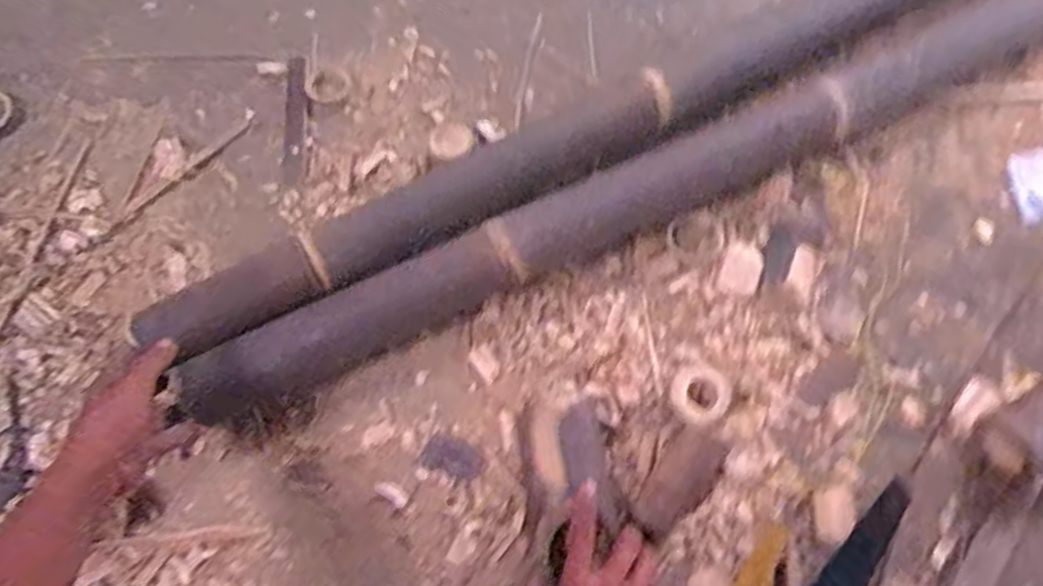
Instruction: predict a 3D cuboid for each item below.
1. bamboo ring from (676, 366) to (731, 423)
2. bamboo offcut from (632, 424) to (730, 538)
[{"bbox_3d":[0.178,0.103,0.739,0.054,0.035,0.056,0,71,-1],"label":"bamboo ring"},{"bbox_3d":[0.152,0.180,0.707,0.055,0.032,0.104,37,74,11],"label":"bamboo offcut"}]

